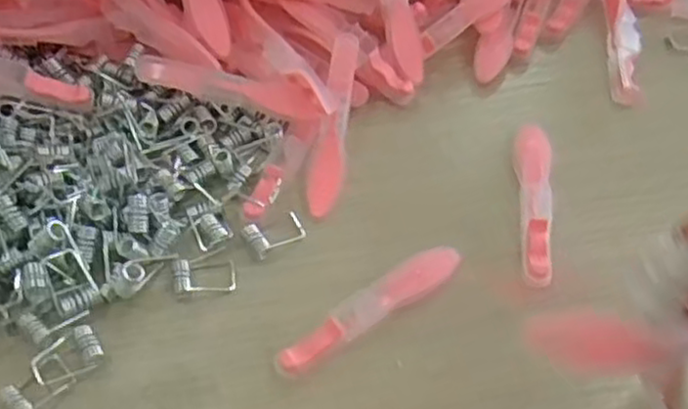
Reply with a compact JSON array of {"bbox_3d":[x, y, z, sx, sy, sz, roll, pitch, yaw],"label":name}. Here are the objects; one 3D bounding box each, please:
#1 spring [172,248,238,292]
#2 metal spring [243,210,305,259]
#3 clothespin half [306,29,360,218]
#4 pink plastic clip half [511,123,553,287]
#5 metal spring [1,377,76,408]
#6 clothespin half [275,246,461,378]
[{"bbox_3d":[-0.052,0.024,0.269,0.022,0.006,0.017,-11,56,-7],"label":"spring"},{"bbox_3d":[-0.026,0.010,0.279,0.022,0.004,0.014,-27,60,-18],"label":"metal spring"},{"bbox_3d":[-0.004,-0.033,0.300,0.013,0.004,0.078,8,76,3],"label":"clothespin half"},{"bbox_3d":[0.075,-0.002,0.289,0.014,0.012,0.077,5,56,4],"label":"pink plastic clip half"},{"bbox_3d":[-0.102,0.061,0.243,0.015,0.004,0.020,38,63,23],"label":"metal spring"},{"bbox_3d":[0.009,0.036,0.260,0.075,0.010,0.012,-29,60,-19],"label":"clothespin half"}]

